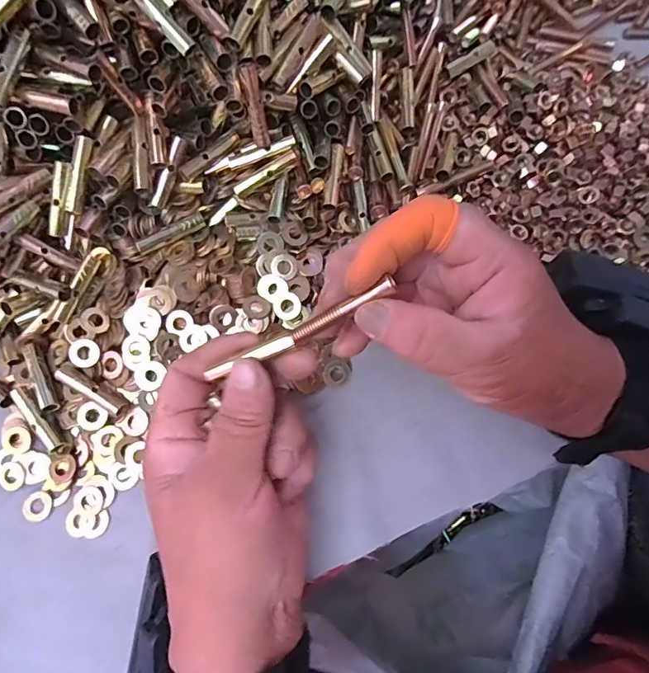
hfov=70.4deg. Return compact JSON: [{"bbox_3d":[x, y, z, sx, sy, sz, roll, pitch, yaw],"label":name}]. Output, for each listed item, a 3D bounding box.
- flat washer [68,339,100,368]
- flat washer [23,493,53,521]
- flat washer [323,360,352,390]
[{"bbox_3d":[-0.144,0.010,0.275,0.016,0.004,0.017,-22,97,-22],"label":"flat washer"},{"bbox_3d":[-0.162,0.096,0.258,0.016,0.004,0.016,-15,75,-2],"label":"flat washer"},{"bbox_3d":[0.007,0.023,0.277,0.017,0.004,0.017,0,75,2],"label":"flat washer"}]

